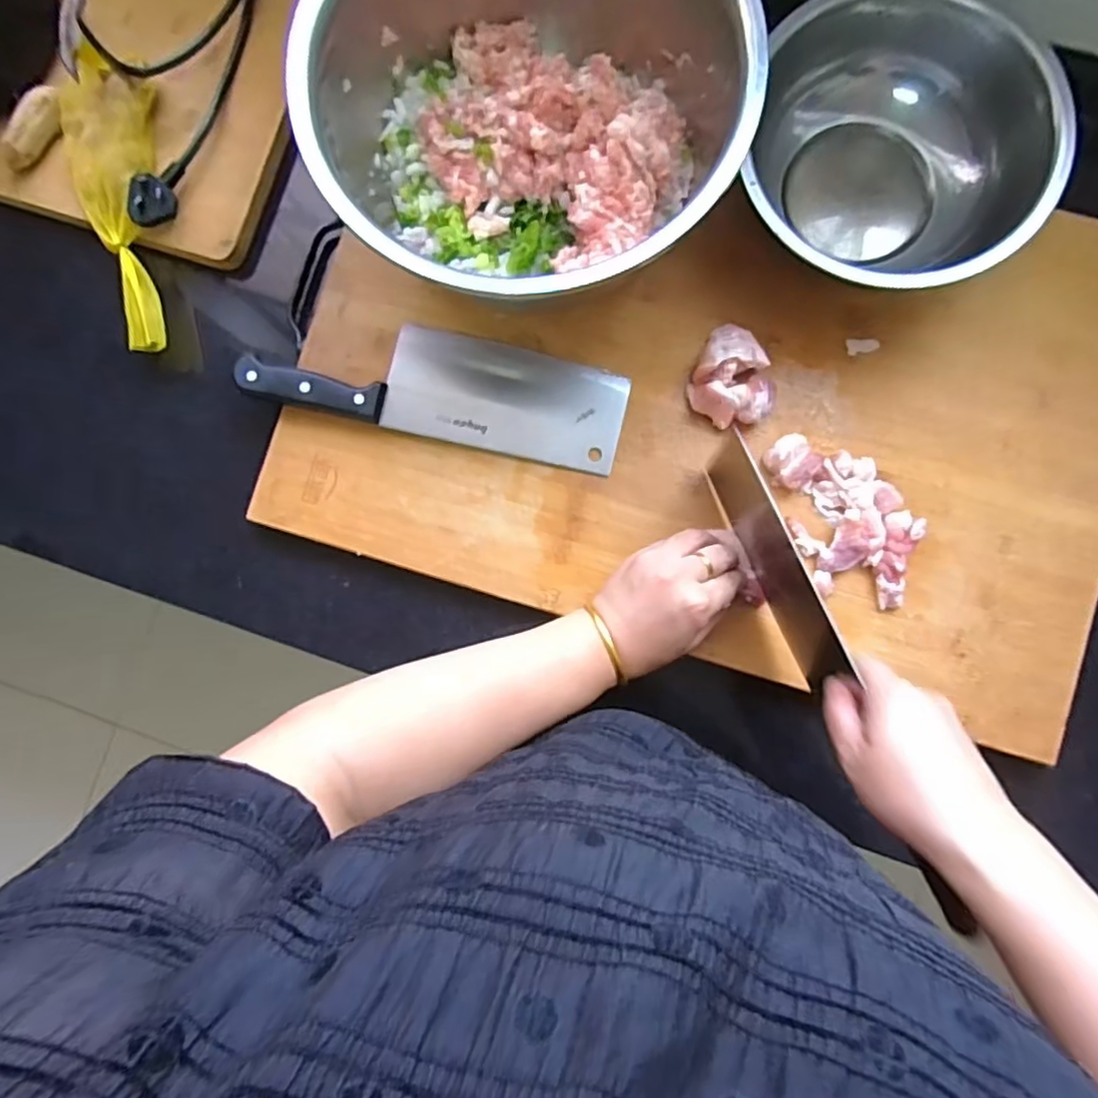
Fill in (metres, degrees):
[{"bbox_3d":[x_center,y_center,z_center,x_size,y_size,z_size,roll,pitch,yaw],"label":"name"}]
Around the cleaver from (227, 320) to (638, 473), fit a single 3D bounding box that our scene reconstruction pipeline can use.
[{"bbox_3d":[-0.082,-0.122,0.450,0.271,0.026,0.078,14,87,3],"label":"cleaver"}]

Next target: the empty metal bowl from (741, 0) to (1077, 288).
[{"bbox_3d":[0.233,-0.269,0.421,0.191,0.068,0.170,19,86,5],"label":"empty metal bowl"}]

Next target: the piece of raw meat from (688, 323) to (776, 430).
[{"bbox_3d":[0.135,-0.122,0.442,0.059,0.020,0.069,26,88,4],"label":"piece of raw meat"}]

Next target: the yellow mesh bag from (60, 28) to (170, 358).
[{"bbox_3d":[-0.331,-0.262,0.471,0.058,0.030,0.222,-7,89,6],"label":"yellow mesh bag"}]

